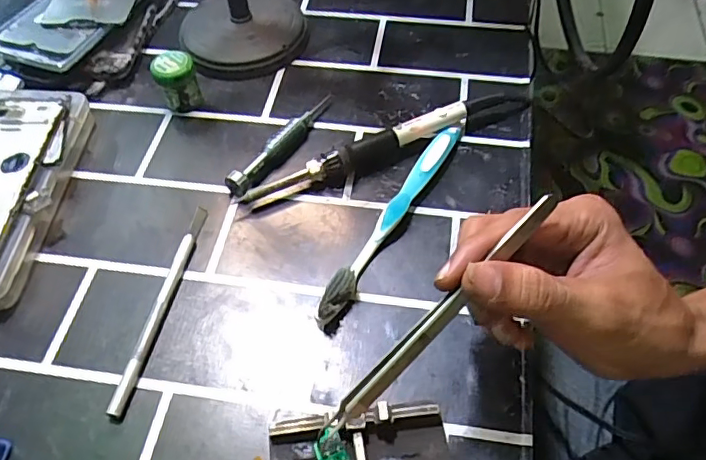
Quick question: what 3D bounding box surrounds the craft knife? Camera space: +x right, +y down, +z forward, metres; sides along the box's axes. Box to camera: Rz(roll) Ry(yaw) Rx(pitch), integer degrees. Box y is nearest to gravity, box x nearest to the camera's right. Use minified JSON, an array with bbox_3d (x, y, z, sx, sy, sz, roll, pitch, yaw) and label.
[{"bbox_3d":[-0.114,0.043,0.336,0.008,0.008,0.139,8,55,8],"label":"craft knife"}]

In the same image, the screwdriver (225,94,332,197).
[{"bbox_3d":[-0.048,-0.064,0.402,0.015,0.019,0.111,30,61,22],"label":"screwdriver"}]

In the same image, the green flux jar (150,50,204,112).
[{"bbox_3d":[-0.132,-0.110,0.423,0.030,0.046,0.024,-18,56,-10],"label":"green flux jar"}]

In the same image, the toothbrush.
[{"bbox_3d":[0.027,-0.010,0.362,0.014,0.017,0.176,25,59,19],"label":"toothbrush"}]

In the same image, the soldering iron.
[{"bbox_3d":[0.023,-0.067,0.398,0.221,0.024,0.025,-23,57,-14],"label":"soldering iron"}]

